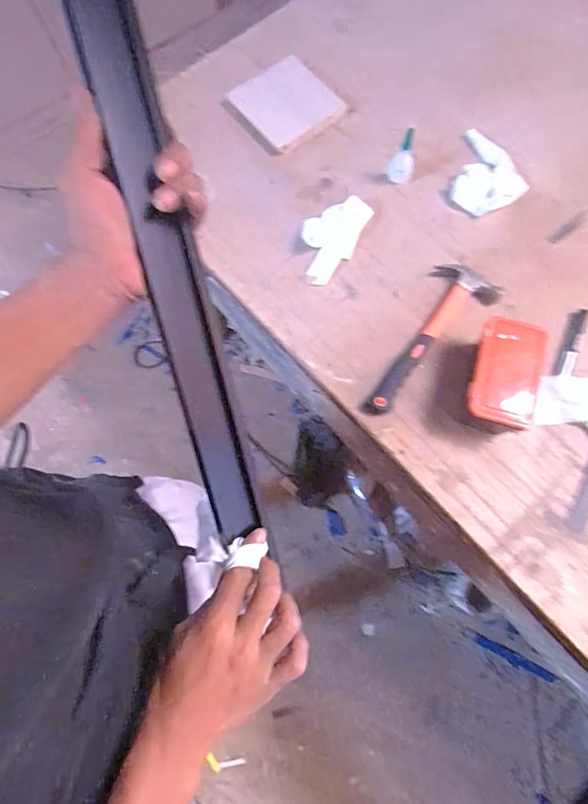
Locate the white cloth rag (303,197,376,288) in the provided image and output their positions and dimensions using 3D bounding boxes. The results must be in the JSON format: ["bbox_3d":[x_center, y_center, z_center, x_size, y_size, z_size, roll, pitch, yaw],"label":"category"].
[{"bbox_3d":[0.057,-0.262,0.674,0.086,0.013,0.157,26,75,8],"label":"white cloth rag"}]

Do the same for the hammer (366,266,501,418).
[{"bbox_3d":[0.187,-0.089,0.610,0.096,0.024,0.260,37,77,10],"label":"hammer"}]

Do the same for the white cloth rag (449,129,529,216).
[{"bbox_3d":[0.297,-0.376,0.693,0.112,0.028,0.147,-30,76,-8],"label":"white cloth rag"}]

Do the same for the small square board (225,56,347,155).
[{"bbox_3d":[-0.014,-0.525,0.740,0.143,0.021,0.165,-43,78,-11],"label":"small square board"}]

